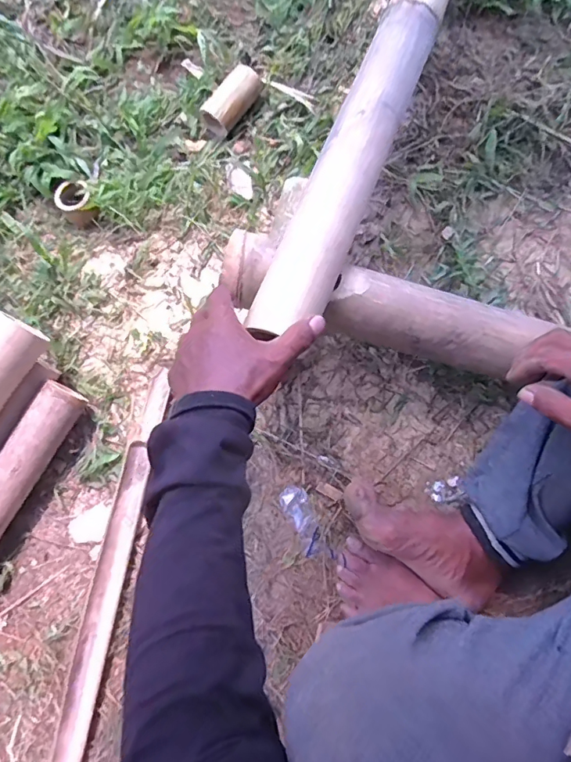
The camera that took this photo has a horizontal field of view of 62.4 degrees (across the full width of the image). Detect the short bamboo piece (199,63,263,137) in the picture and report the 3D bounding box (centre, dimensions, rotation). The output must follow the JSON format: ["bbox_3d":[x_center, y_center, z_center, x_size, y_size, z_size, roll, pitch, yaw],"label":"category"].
[{"bbox_3d":[-0.078,-0.415,0.697,0.054,0.042,0.100,41,83,8],"label":"short bamboo piece"}]

